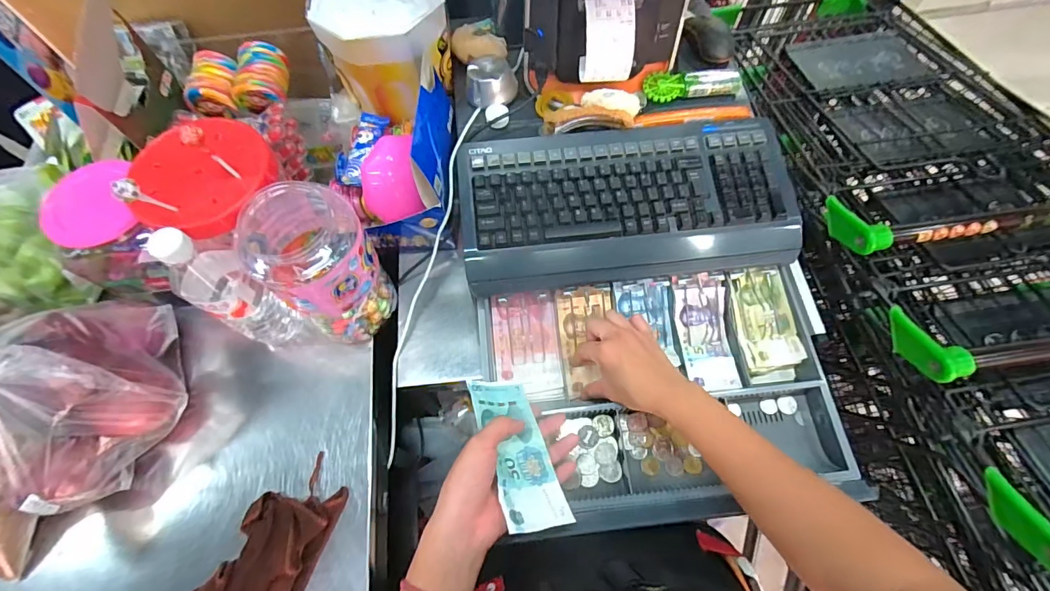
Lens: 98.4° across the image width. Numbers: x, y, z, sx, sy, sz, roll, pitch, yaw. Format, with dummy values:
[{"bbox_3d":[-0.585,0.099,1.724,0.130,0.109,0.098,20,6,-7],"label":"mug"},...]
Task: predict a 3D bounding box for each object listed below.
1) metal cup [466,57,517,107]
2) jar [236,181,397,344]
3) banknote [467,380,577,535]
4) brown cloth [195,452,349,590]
[{"bbox_3d":[-0.044,-0.283,0.603,0.065,0.035,0.055,-4,66,-1],"label":"metal cup"},{"bbox_3d":[-0.241,-0.035,0.535,0.127,0.213,0.103,29,70,13],"label":"jar"},{"bbox_3d":[-0.009,0.145,0.428,0.066,0.012,0.147,9,42,-36],"label":"banknote"},{"bbox_3d":[-0.284,0.293,0.504,0.106,0.035,0.192,29,69,12],"label":"brown cloth"}]

